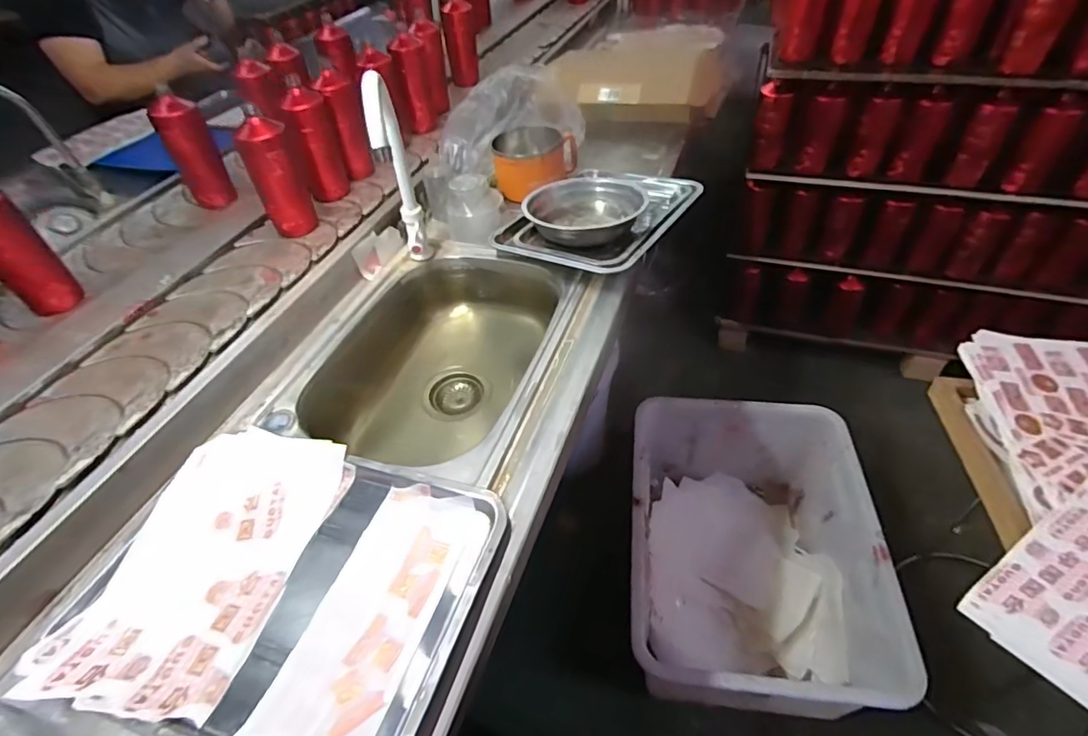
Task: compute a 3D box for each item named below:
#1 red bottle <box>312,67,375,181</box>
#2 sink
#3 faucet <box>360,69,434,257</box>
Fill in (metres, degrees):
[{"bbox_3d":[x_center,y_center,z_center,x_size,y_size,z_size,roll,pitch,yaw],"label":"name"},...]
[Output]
[{"bbox_3d":[-0.384,-0.465,1.042,0.068,0.184,0.063,-14,48,-9],"label":"red bottle"},{"bbox_3d":[-0.140,-0.010,0.813,0.332,0.133,0.438,12,49,15],"label":"sink"},{"bbox_3d":[-0.202,-0.263,0.771,0.040,0.289,0.151,-13,48,-8],"label":"faucet"}]

